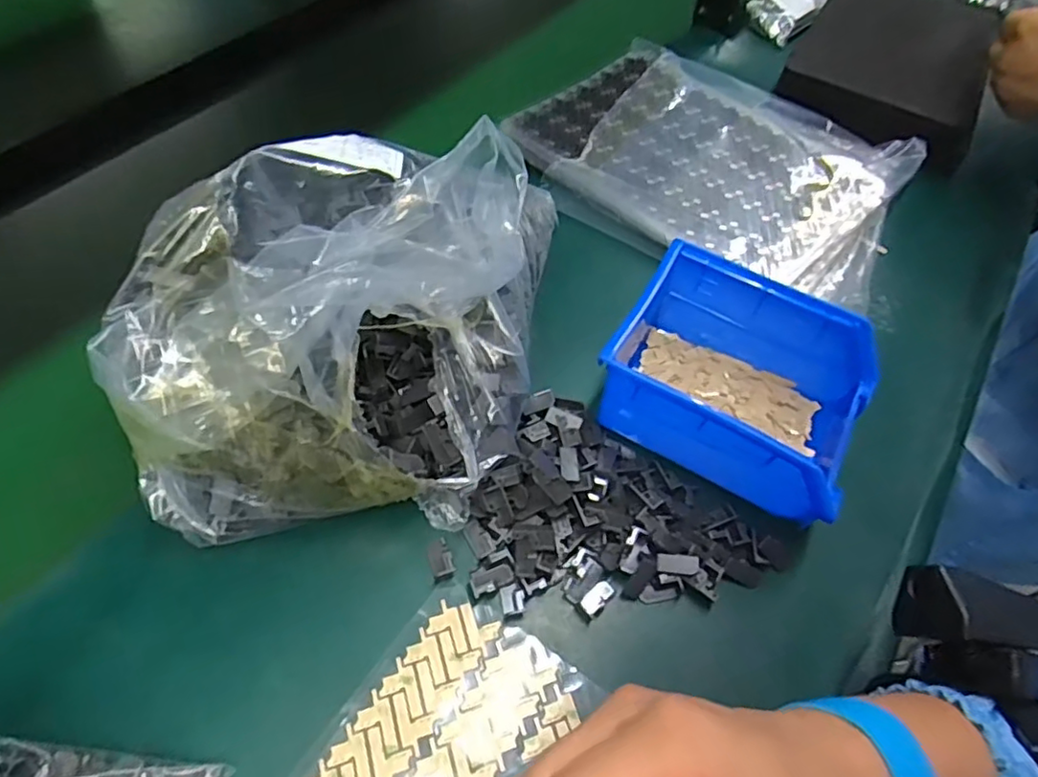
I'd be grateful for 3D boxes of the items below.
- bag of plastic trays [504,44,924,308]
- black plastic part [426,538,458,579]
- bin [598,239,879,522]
[{"bbox_3d":[0.155,-0.189,0.504,0.290,0.020,0.239,26,60,12],"label":"bag of plastic trays"},{"bbox_3d":[-0.040,0.087,0.323,0.012,0.006,0.019,-18,58,-15],"label":"black plastic part"},{"bbox_3d":[0.123,-0.002,0.353,0.135,0.068,0.104,29,60,13],"label":"bin"}]

